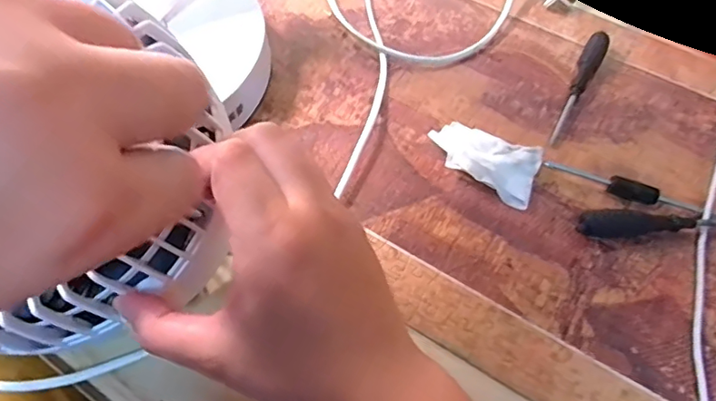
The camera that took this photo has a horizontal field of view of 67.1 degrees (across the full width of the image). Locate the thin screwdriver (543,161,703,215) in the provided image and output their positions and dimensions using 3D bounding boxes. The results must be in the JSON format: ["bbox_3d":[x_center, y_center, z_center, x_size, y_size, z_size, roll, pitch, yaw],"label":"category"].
[{"bbox_3d":[0.181,-0.009,0.370,0.103,0.011,0.013,20,59,10],"label":"thin screwdriver"}]

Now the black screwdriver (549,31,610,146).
[{"bbox_3d":[0.174,-0.089,0.423,0.017,0.016,0.122,25,59,13],"label":"black screwdriver"}]

